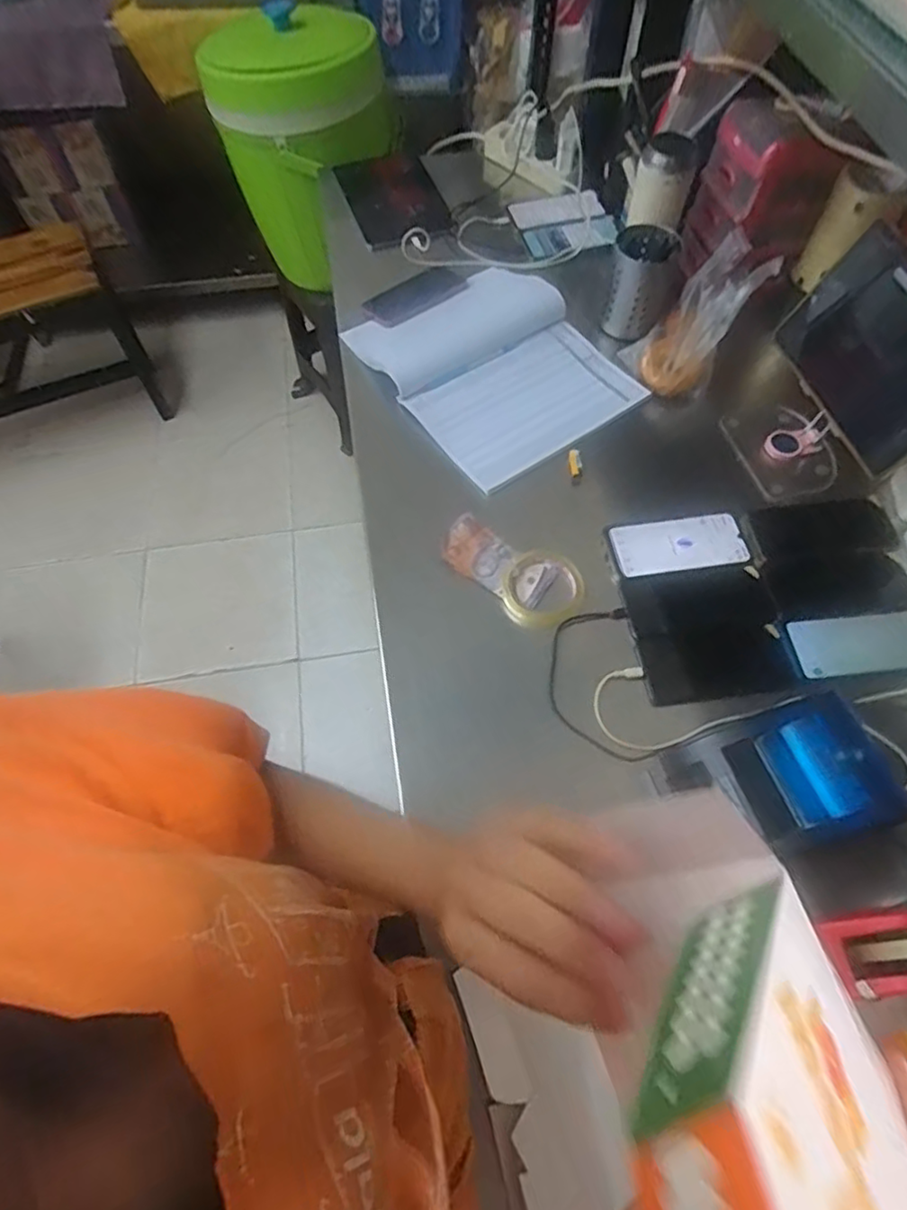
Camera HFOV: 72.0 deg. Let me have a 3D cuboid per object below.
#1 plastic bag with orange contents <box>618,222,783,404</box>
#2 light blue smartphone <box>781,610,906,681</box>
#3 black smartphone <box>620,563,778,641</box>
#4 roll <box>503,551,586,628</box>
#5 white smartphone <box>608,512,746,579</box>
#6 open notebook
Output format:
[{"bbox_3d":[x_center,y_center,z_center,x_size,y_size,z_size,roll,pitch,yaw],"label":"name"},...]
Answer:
[{"bbox_3d":[0.334,-0.402,0.870,0.131,0.125,0.185,33,67,17],"label":"plastic bag with orange contents"},{"bbox_3d":[0.458,0.044,0.700,0.159,0.009,0.075,-4,62,-1],"label":"light blue smartphone"},{"bbox_3d":[0.285,-0.003,0.734,0.167,0.015,0.077,-8,62,-4],"label":"black smartphone"},{"bbox_3d":[0.105,-0.023,0.745,0.095,0.029,0.094,0,62,1],"label":"roll"},{"bbox_3d":[0.274,-0.074,0.761,0.159,0.012,0.076,-7,62,-3],"label":"white smartphone"},{"bbox_3d":[0.061,-0.353,0.897,0.301,0.032,0.343,-32,66,-15],"label":"open notebook"}]

